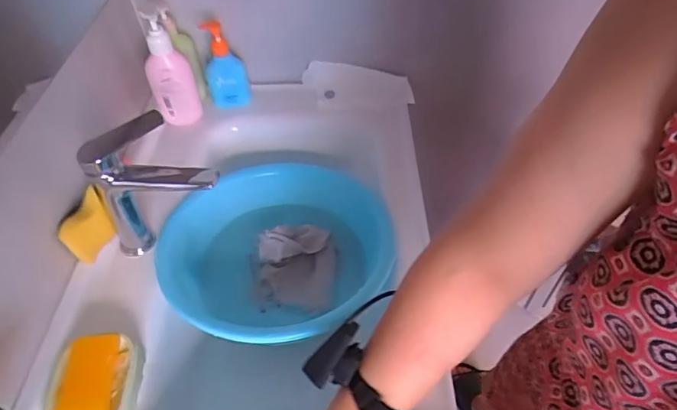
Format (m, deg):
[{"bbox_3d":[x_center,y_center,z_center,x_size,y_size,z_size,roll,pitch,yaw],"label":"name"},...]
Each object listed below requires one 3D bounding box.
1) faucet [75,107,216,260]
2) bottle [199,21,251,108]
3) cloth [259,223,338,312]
[{"bbox_3d":[-0.250,-0.022,0.673,0.161,0.199,0.084,-1,49,0],"label":"faucet"},{"bbox_3d":[-0.229,-0.280,0.937,0.079,0.182,0.069,-17,51,-12],"label":"bottle"},{"bbox_3d":[-0.068,0.098,0.781,0.127,0.032,0.164,-4,49,-2],"label":"cloth"}]

